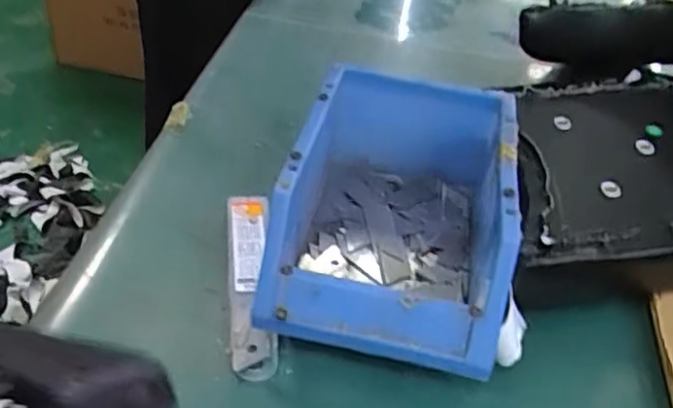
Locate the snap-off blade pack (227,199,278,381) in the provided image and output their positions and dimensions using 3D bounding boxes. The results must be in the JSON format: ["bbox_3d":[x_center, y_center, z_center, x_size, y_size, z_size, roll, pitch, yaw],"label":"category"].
[{"bbox_3d":[-0.047,0.040,0.359,0.024,0.018,0.122,-2,40,-7],"label":"snap-off blade pack"}]

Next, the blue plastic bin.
[{"bbox_3d":[0.035,0.005,0.362,0.113,0.079,0.168,10,41,8],"label":"blue plastic bin"}]

